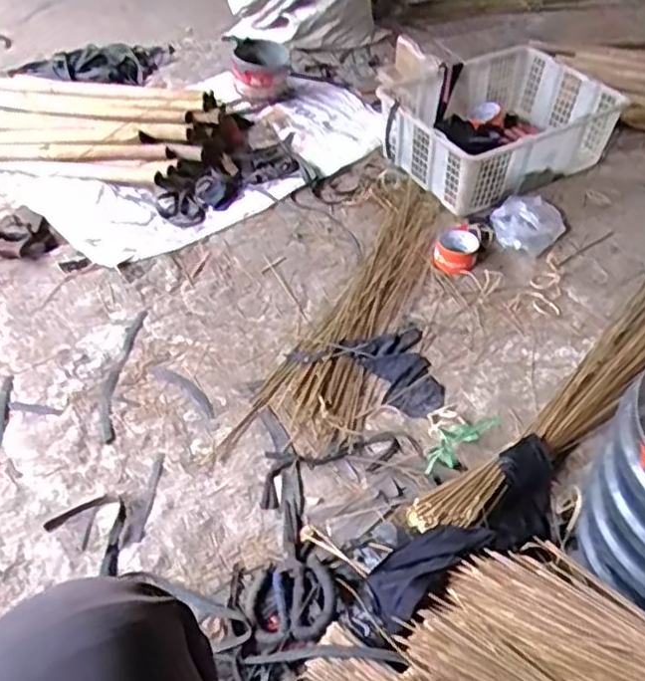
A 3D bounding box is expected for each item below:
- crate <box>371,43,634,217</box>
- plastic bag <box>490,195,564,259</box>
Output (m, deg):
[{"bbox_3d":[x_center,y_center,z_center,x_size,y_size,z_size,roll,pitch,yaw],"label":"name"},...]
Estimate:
[{"bbox_3d":[0.375,-0.485,1.502,0.442,0.140,0.363,-25,51,-23],"label":"crate"},{"bbox_3d":[0.418,-0.241,1.369,0.135,0.037,0.162,28,52,24],"label":"plastic bag"}]

